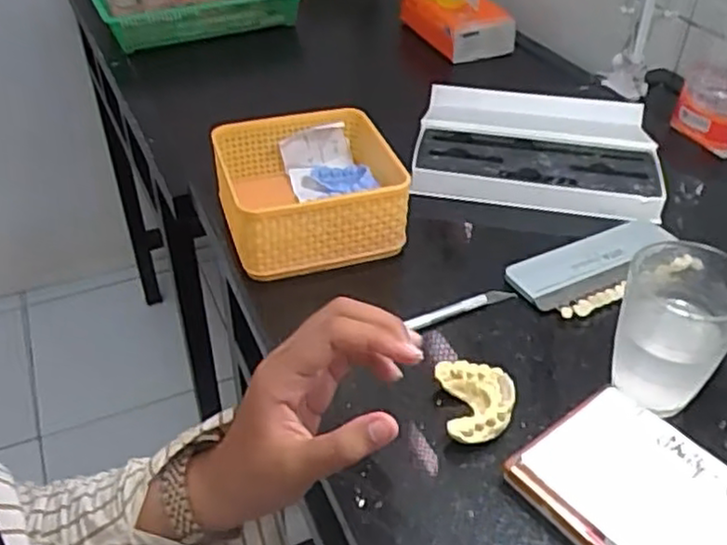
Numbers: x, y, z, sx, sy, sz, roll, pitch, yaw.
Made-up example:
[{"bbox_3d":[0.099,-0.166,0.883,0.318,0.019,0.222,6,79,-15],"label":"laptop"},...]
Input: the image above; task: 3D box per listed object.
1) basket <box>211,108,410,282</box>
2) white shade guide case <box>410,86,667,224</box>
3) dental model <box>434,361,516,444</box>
[{"bbox_3d":[-0.043,-0.067,0.567,0.136,0.067,0.135,-11,41,-14],"label":"basket"},{"bbox_3d":[0.162,-0.120,0.677,0.216,0.036,0.202,7,38,9],"label":"white shade guide case"},{"bbox_3d":[0.067,0.082,0.427,0.044,0.030,0.049,2,37,1],"label":"dental model"}]

